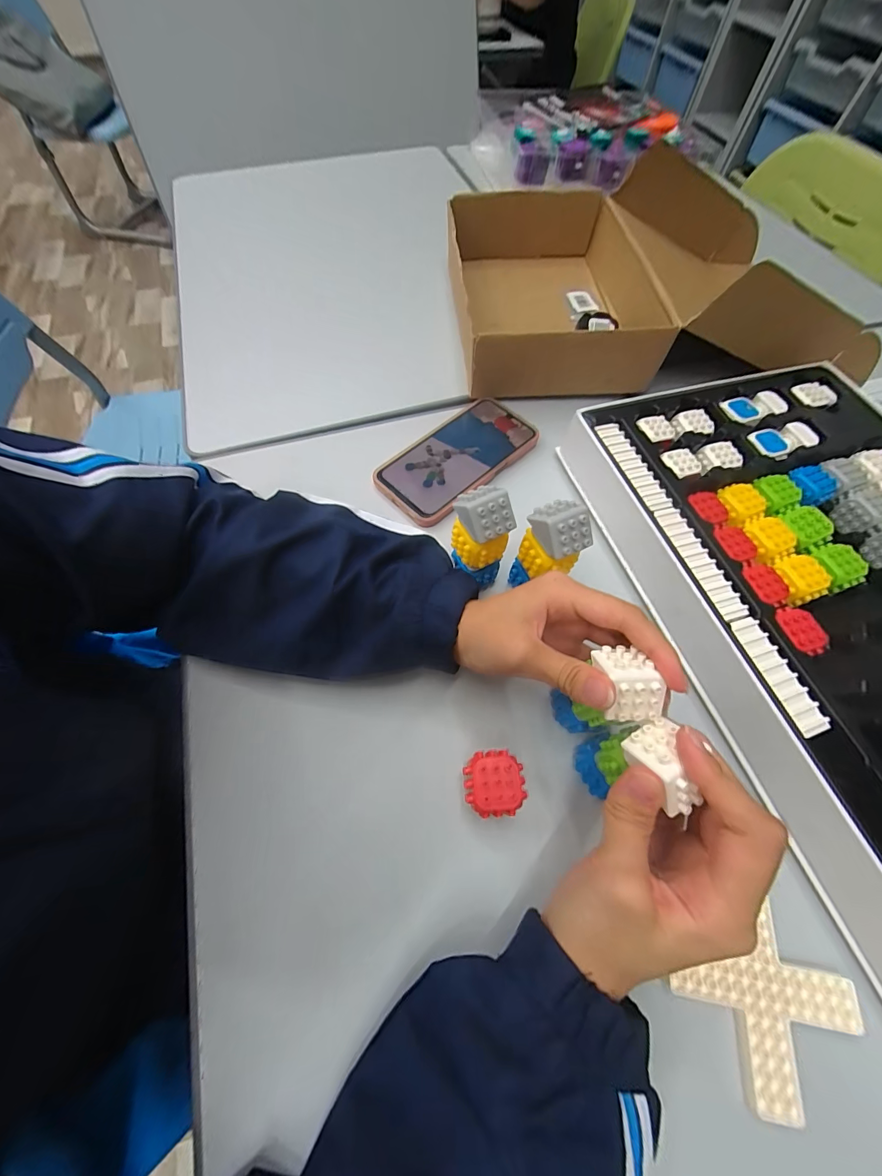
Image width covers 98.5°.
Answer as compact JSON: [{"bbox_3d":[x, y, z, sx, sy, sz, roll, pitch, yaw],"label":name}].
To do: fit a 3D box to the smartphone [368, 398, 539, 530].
[{"bbox_3d":[0.018,-0.133,0.383,0.085,0.009,0.164,41,70,17],"label":"smartphone"}]

